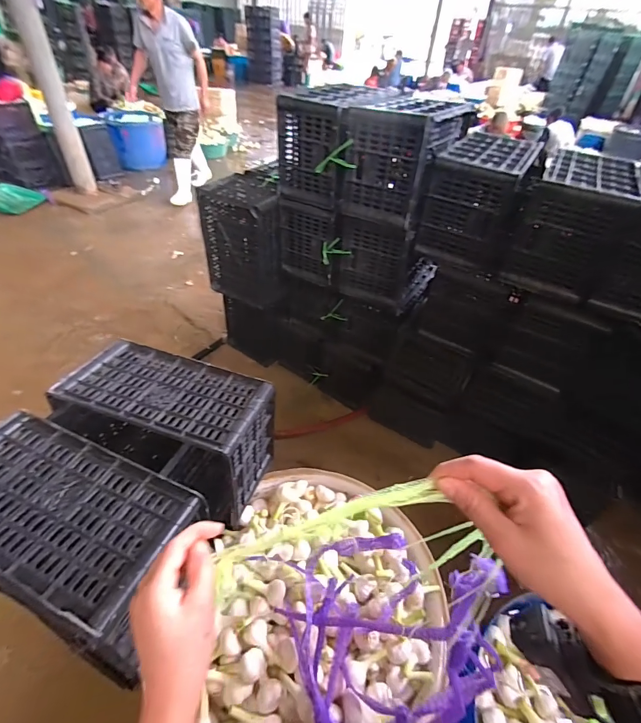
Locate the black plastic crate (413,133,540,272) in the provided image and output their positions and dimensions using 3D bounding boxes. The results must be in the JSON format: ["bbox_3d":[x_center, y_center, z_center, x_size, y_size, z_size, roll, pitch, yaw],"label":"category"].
[{"bbox_3d":[0.480,-0.505,1.162,0.249,0.267,0.371,22,45,18],"label":"black plastic crate"}]

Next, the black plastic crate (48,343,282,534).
[{"bbox_3d":[-0.353,0.170,0.896,0.427,0.280,0.256,16,43,12],"label":"black plastic crate"}]

